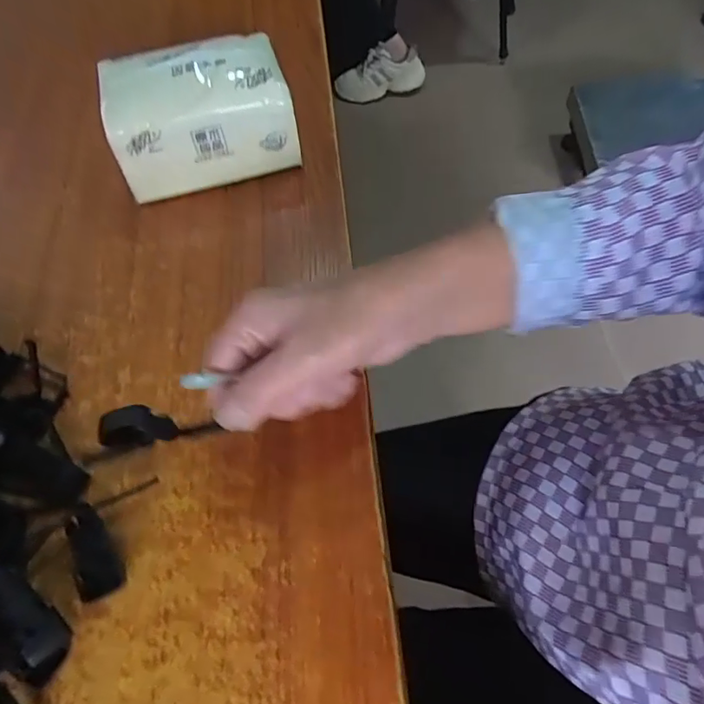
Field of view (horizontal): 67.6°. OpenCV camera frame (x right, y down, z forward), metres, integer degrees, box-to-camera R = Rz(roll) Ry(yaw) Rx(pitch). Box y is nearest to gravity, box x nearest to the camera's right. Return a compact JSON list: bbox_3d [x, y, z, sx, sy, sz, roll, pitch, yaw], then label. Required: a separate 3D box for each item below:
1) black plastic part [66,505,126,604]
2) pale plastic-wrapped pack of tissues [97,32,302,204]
[{"bbox_3d":[-0.138,0.104,0.279,0.018,0.013,0.052,-28,63,-15],"label":"black plastic part"},{"bbox_3d":[-0.115,-0.182,0.409,0.132,0.083,0.076,-15,60,-7],"label":"pale plastic-wrapped pack of tissues"}]

